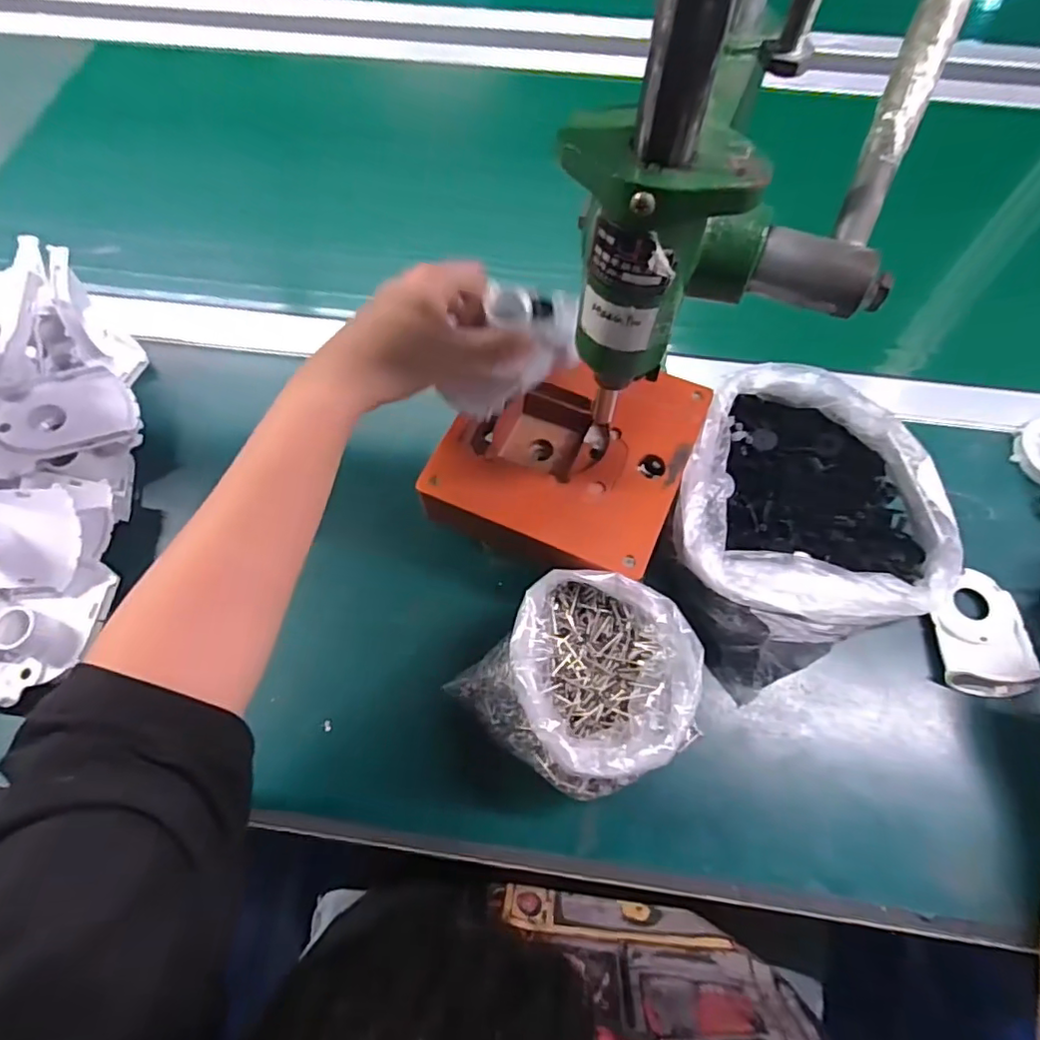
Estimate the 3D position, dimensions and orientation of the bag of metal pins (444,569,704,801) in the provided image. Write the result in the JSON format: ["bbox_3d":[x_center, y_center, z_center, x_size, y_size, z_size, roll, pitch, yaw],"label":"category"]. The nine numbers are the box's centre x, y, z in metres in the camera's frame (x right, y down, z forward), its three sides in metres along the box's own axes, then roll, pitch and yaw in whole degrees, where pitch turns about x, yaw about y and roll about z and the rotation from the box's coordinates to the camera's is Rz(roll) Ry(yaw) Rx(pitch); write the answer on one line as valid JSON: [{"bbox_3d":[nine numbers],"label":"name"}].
[{"bbox_3d":[0.040,0.093,0.349,0.118,0.079,0.117,39,71,16],"label":"bag of metal pins"}]

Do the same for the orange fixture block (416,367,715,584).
[{"bbox_3d":[0.031,-0.038,0.407,0.157,0.052,0.150,19,67,8],"label":"orange fixture block"}]

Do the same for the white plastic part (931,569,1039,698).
[{"bbox_3d":[0.309,0.075,0.399,0.057,0.020,0.083,0,65,0],"label":"white plastic part"}]

